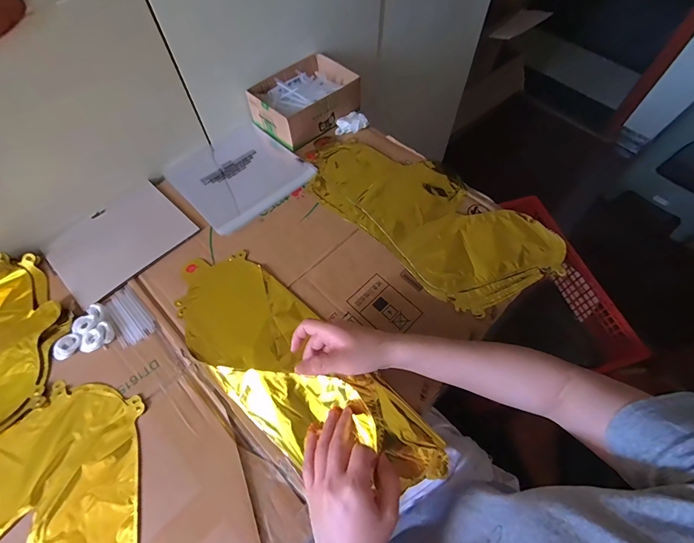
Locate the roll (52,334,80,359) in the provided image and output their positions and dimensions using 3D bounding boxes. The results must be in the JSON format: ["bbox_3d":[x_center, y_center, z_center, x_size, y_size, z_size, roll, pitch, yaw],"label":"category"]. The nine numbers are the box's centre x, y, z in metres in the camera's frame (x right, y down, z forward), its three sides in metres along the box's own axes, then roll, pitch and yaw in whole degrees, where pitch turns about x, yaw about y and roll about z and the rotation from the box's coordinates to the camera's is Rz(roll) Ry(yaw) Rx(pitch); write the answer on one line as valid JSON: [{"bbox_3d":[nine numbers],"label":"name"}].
[{"bbox_3d":[-0.370,0.098,0.456,0.035,0.009,0.026,-38,67,-19],"label":"roll"}]

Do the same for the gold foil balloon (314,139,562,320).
[{"bbox_3d":[0.126,-0.102,0.567,0.412,0.010,0.211,38,67,19],"label":"gold foil balloon"}]

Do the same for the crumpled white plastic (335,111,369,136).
[{"bbox_3d":[0.007,-0.287,0.670,0.064,0.014,0.047,-33,66,-17],"label":"crumpled white plastic"}]

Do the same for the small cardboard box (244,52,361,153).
[{"bbox_3d":[-0.081,-0.333,0.667,0.134,0.062,0.183,41,69,20],"label":"small cardboard box"}]

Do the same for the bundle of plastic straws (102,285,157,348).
[{"bbox_3d":[-0.304,0.059,0.481,0.048,0.005,0.092,-36,67,-18],"label":"bundle of plastic straws"}]

